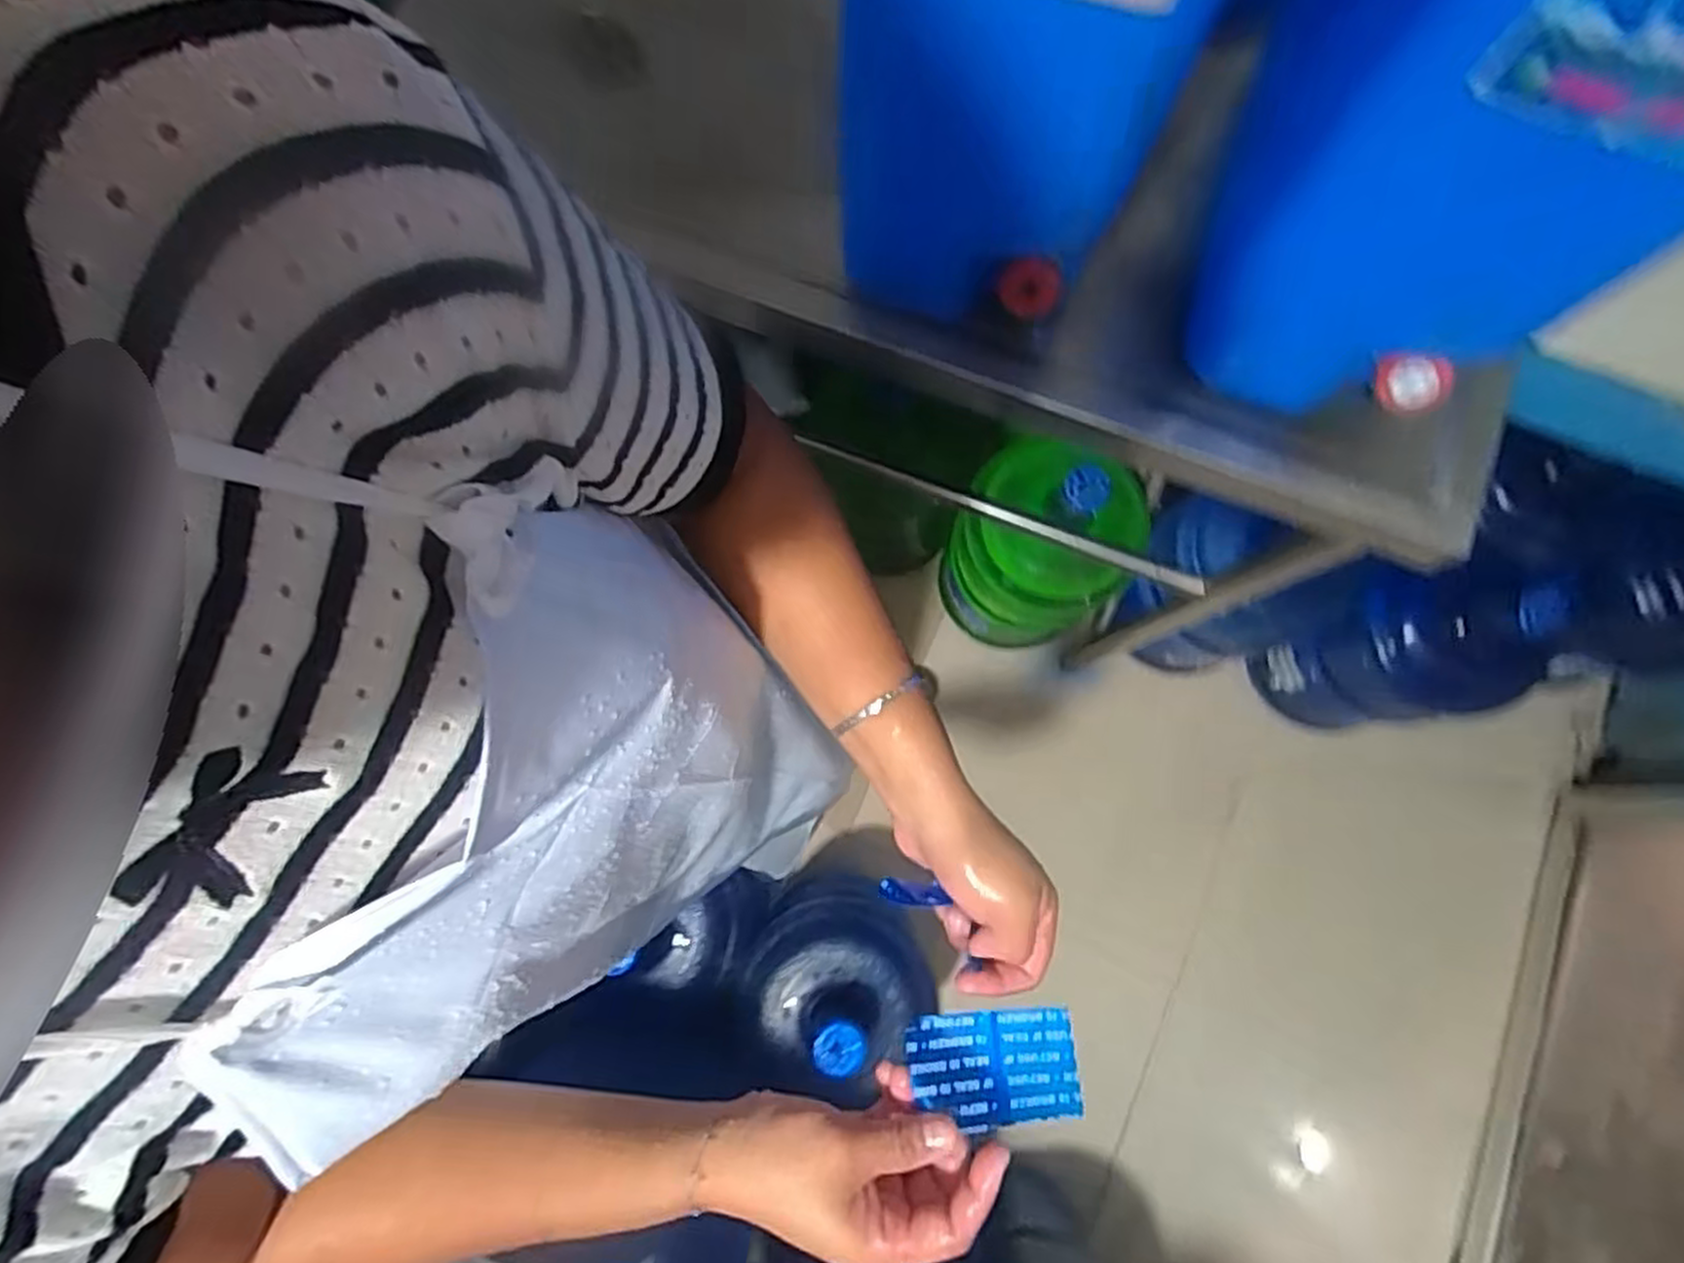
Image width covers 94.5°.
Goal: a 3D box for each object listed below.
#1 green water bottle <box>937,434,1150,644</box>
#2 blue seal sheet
[{"bbox_3d":[0.282,-0.126,1.119,0.227,0.489,0.214,27,80,5],"label":"green water bottle"},{"bbox_3d":[0.074,0.214,0.381,0.081,0.010,0.051,-7,76,2],"label":"blue seal sheet"}]

